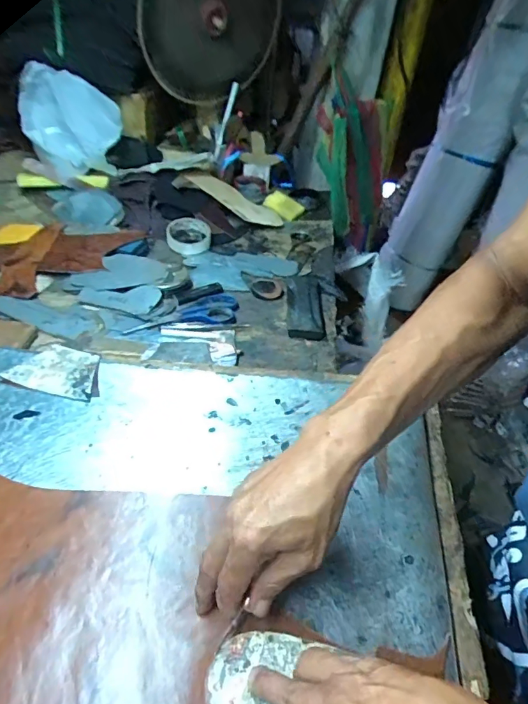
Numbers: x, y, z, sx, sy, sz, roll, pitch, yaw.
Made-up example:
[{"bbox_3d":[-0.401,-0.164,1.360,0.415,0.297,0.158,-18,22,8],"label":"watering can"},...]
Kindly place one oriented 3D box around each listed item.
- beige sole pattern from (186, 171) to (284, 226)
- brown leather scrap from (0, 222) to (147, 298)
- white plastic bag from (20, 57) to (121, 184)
[{"bbox_3d":[-0.064,-0.342,1.003,0.225,0.018,0.087,29,41,-6],"label":"beige sole pattern"},{"bbox_3d":[-0.370,-0.183,0.797,0.178,0.025,0.257,35,52,24],"label":"brown leather scrap"},{"bbox_3d":[-0.434,-0.504,1.014,0.212,0.214,0.105,-8,48,-14],"label":"white plastic bag"}]

